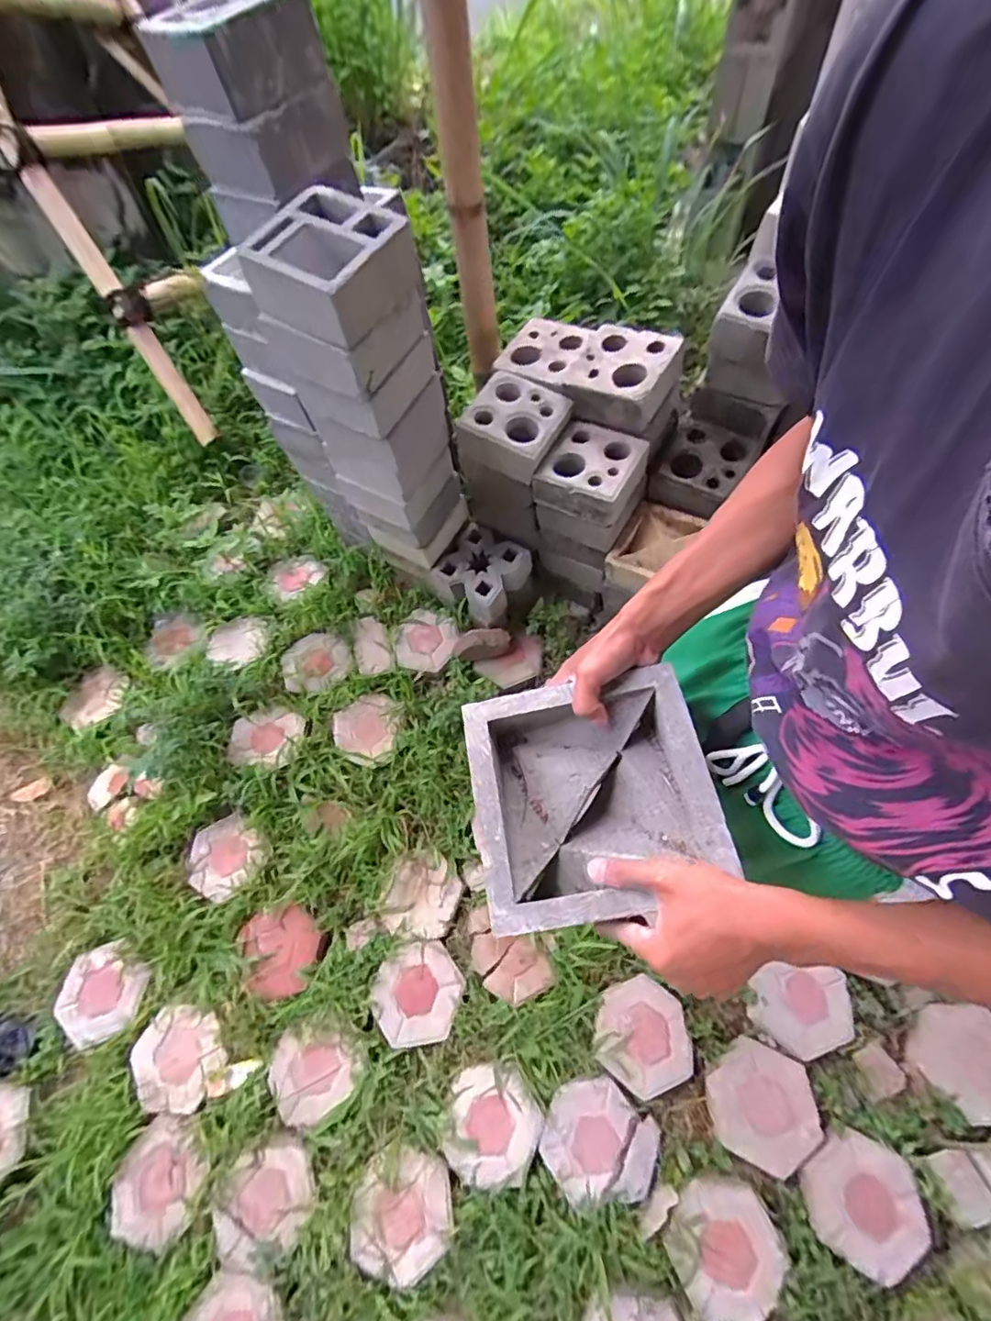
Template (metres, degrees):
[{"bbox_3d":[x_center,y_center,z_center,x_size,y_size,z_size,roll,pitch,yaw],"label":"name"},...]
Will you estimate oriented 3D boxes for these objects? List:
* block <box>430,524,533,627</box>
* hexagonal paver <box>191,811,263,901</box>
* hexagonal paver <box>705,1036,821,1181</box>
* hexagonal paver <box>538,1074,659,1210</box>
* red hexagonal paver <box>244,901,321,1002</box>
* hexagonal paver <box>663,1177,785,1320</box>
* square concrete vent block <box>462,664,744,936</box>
[{"bbox_3d":[-0.040,-0.245,1.537,0.223,0.132,0.202,35,73,18],"label":"block"},{"bbox_3d":[-0.672,0.479,1.332,0.182,0.045,0.180,-41,70,-17],"label":"hexagonal paver"},{"bbox_3d":[0.538,0.896,1.097,0.197,0.033,0.194,22,67,11],"label":"hexagonal paver"},{"bbox_3d":[0.206,0.946,1.072,0.222,0.017,0.187,-6,64,-2],"label":"hexagonal paver"},{"bbox_3d":[-0.489,0.665,1.242,0.158,0.038,0.184,-19,65,-7],"label":"red hexagonal paver"},{"bbox_3d":[0.422,1.082,0.995,0.192,0.030,0.190,-21,66,-9],"label":"hexagonal paver"},{"bbox_3d":[0.079,0.117,0.479,0.195,0.068,0.196,-9,65,-3],"label":"square concrete vent block"}]

